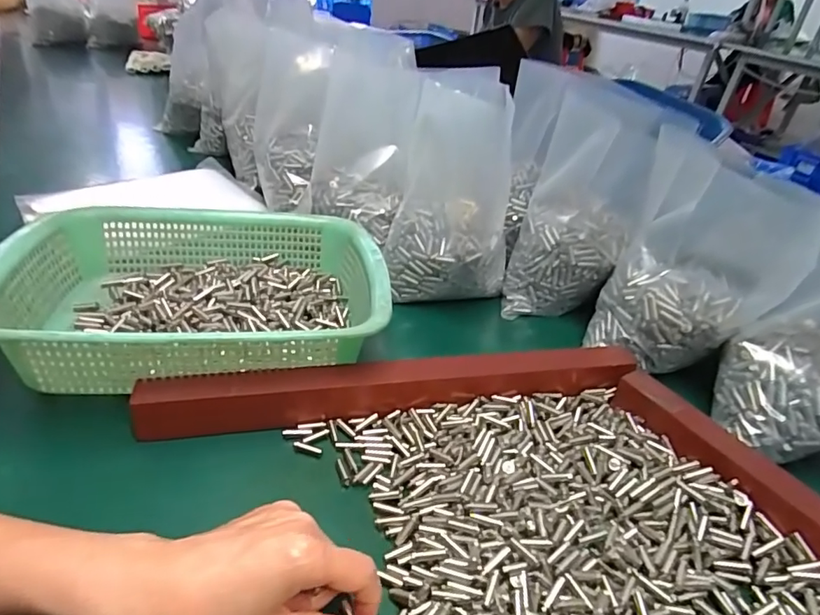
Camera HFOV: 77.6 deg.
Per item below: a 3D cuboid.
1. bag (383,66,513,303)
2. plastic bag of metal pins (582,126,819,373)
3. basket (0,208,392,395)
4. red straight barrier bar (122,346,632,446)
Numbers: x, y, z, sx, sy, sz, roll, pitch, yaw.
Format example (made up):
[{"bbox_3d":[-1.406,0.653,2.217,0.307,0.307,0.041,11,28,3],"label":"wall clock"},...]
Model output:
[{"bbox_3d":[0.052,-0.134,0.558,0.124,0.202,0.172,10,34,9],"label":"bag"},{"bbox_3d":[0.253,-0.039,0.458,0.127,0.173,0.100,16,36,17],"label":"plastic bag of metal pins"},{"bbox_3d":[-0.173,-0.014,0.450,0.296,0.090,0.223,-3,35,-11],"label":"basket"},{"bbox_3d":[-0.002,0.059,0.408,0.393,0.035,0.034,-4,35,-12],"label":"red straight barrier bar"}]

